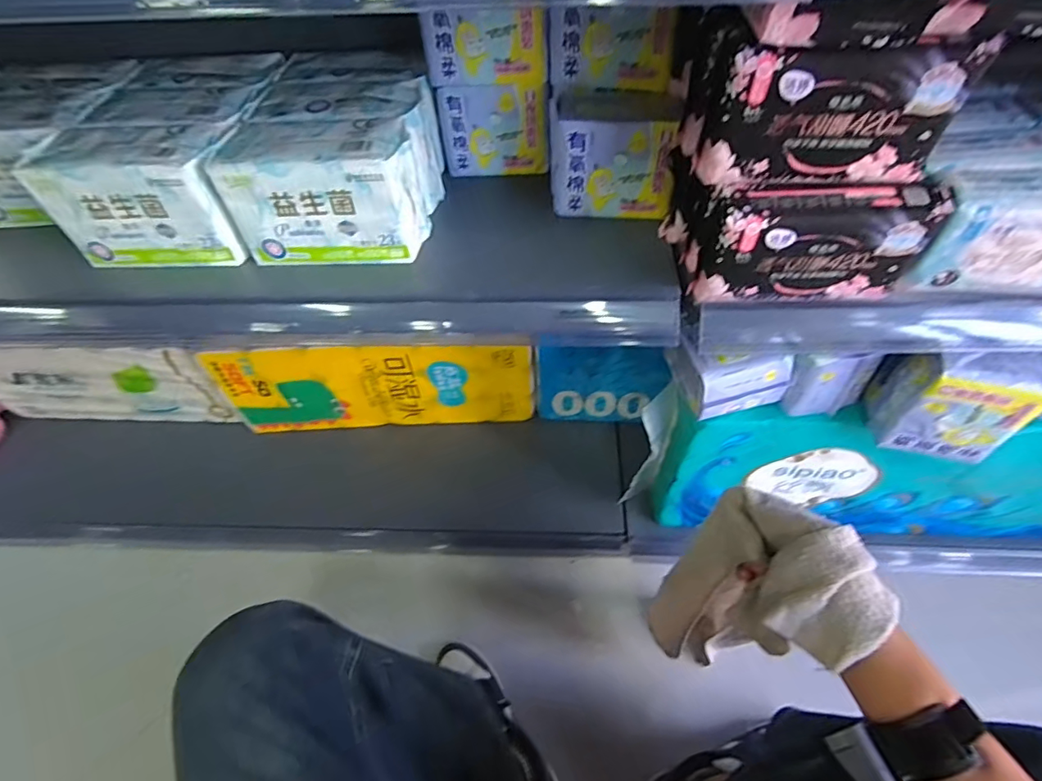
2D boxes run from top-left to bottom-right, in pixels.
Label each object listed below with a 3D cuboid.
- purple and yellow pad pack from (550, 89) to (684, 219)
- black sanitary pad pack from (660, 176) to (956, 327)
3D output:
[{"bbox_3d":[0.095,-0.242,0.523,0.120,0.099,0.076,7,55,9],"label":"purple and yellow pad pack"},{"bbox_3d":[0.233,-0.143,0.446,0.172,0.105,0.108,-2,54,2],"label":"black sanitary pad pack"}]

